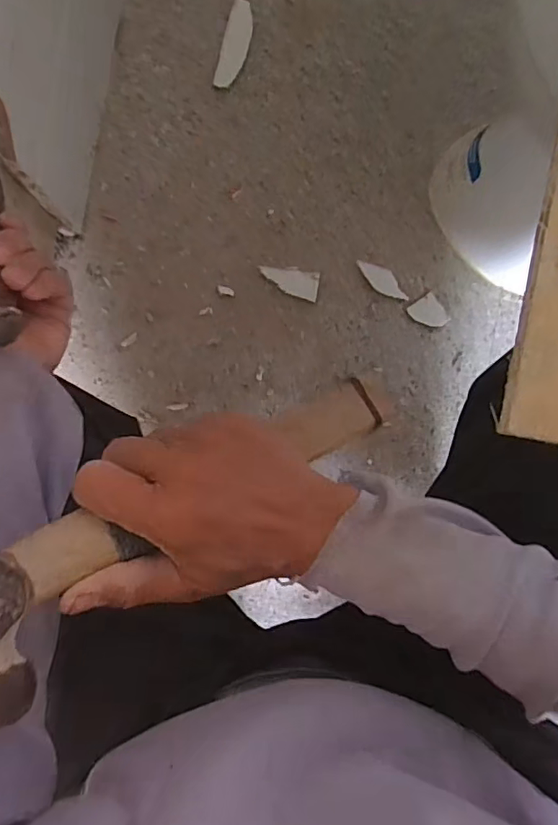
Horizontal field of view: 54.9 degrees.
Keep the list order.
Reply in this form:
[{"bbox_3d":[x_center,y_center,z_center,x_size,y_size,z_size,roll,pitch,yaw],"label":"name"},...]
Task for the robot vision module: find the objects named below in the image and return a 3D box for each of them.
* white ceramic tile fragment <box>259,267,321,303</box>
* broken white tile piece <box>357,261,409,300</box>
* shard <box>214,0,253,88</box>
[{"bbox_3d":[0.013,-0.157,0.639,0.071,0.007,0.035,12,90,-5],"label":"white ceramic tile fragment"},{"bbox_3d":[0.126,-0.160,0.648,0.072,0.004,0.027,36,88,-5],"label":"broken white tile piece"},{"bbox_3d":[-0.052,-0.431,0.630,0.028,0.012,0.097,16,90,-5],"label":"shard"}]

